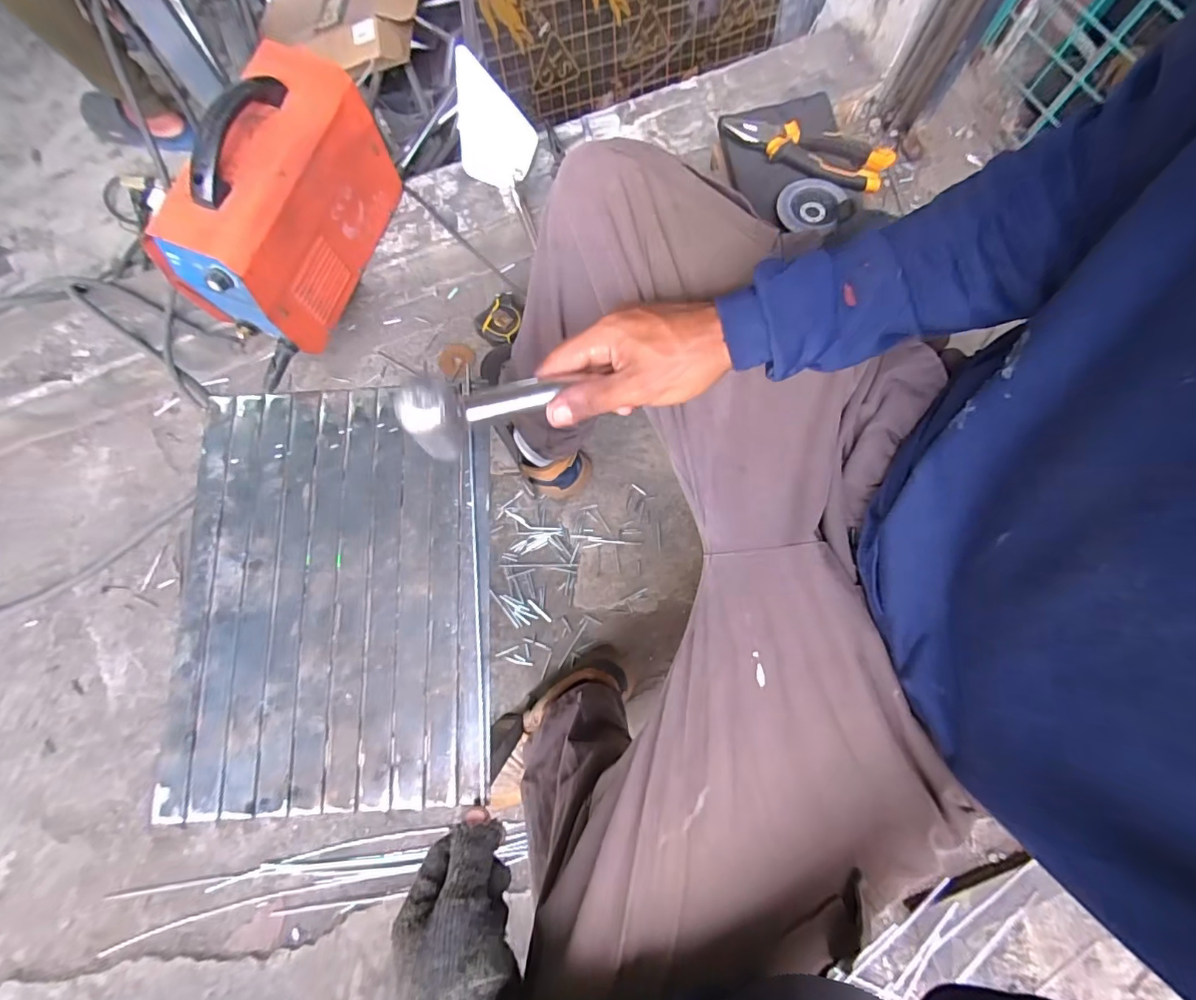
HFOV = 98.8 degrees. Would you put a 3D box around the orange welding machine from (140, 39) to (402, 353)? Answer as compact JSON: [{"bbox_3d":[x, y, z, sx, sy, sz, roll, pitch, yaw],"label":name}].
[{"bbox_3d":[-0.442,-0.412,0.700,0.151,0.220,0.313,19,77,5],"label":"orange welding machine"}]

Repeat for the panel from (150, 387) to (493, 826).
[{"bbox_3d":[-0.215,0.071,0.425,0.249,0.009,0.337,-3,78,-1],"label":"panel"}]

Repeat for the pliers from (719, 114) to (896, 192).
[{"bbox_3d":[0.242,-0.417,0.604,0.196,0.024,0.055,26,77,6],"label":"pliers"}]

